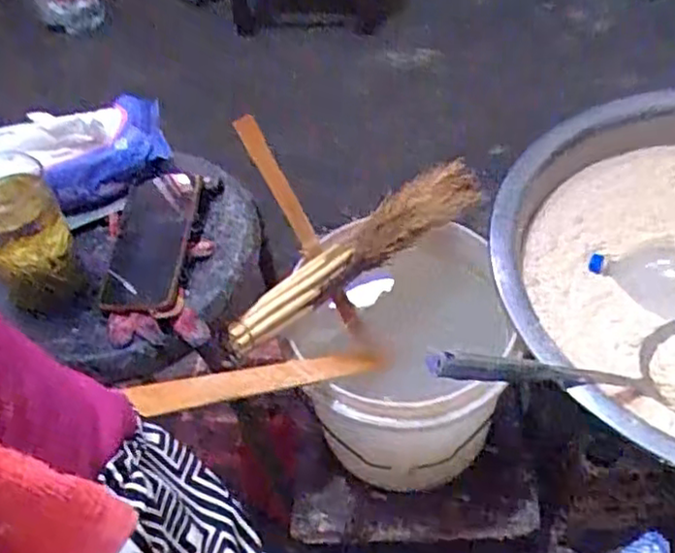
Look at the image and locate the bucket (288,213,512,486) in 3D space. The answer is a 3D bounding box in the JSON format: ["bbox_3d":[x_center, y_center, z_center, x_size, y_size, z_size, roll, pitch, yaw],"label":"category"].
[{"bbox_3d":[0.075,0.095,0.809,0.202,0.225,0.244,7,52,10],"label":"bucket"}]

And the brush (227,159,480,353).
[{"bbox_3d":[0.021,-0.030,0.766,0.350,0.047,0.071,-32,56,-20],"label":"brush"}]

